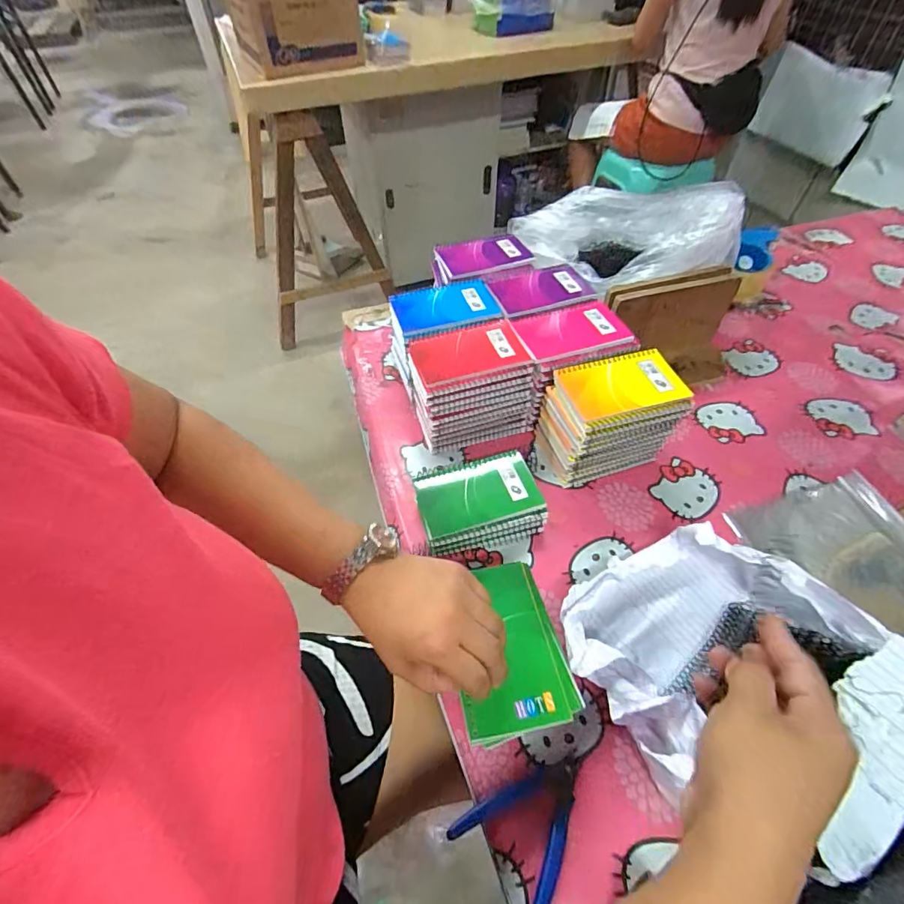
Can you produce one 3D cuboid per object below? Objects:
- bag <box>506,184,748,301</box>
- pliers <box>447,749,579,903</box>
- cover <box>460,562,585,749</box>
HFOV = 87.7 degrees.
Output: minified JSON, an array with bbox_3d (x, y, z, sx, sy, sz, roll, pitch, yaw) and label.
[{"bbox_3d":[0.242,-0.328,0.685,0.190,0.114,0.273,-30,57,-20],"label":"bag"},{"bbox_3d":[0.067,0.293,0.377,0.112,0.012,0.082,-38,60,-24],"label":"pliers"},{"bbox_3d":[0.047,0.162,0.395,0.094,0.018,0.131,-7,51,-11],"label":"cover"}]

